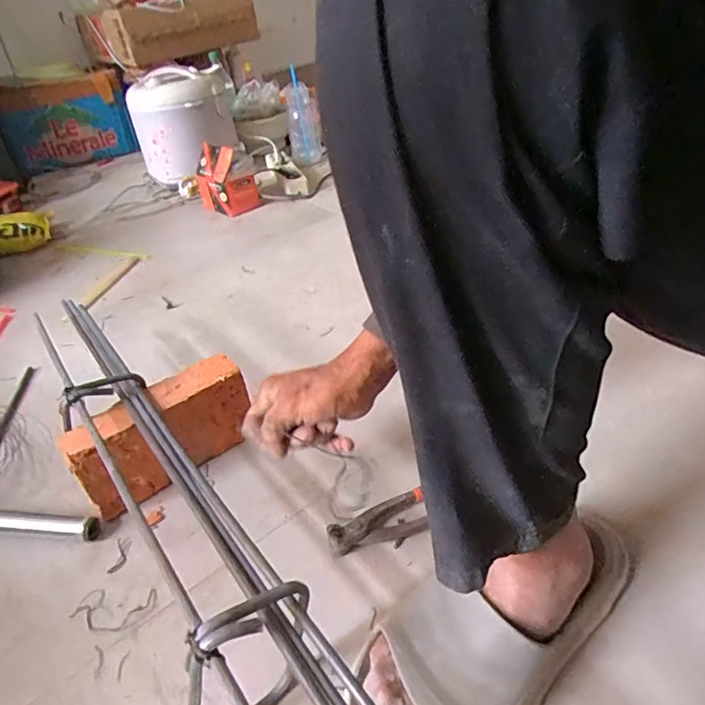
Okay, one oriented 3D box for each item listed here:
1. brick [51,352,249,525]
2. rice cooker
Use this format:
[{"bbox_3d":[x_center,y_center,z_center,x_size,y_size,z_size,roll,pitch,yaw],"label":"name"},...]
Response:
[{"bbox_3d":[-0.204,0.088,0.562,0.186,0.100,0.048,-29,43,-28],"label":"brick"},{"bbox_3d":[-0.469,-0.647,1.466,0.273,0.283,0.247,-14,37,-9],"label":"rice cooker"}]

